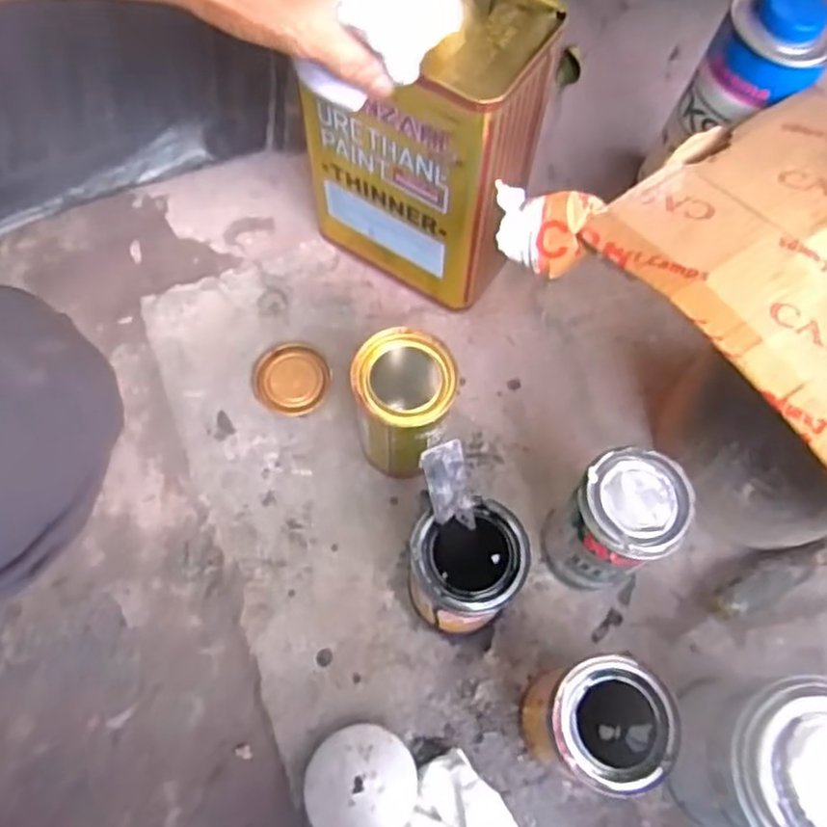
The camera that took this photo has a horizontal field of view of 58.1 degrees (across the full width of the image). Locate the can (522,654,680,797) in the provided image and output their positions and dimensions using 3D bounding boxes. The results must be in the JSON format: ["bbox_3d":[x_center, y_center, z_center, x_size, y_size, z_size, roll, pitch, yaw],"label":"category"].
[{"bbox_3d":[0.118,0.202,0.488,0.080,0.130,0.074,-8,70,-2],"label":"can"}]

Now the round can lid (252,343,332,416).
[{"bbox_3d":[-0.104,-0.029,0.637,0.065,0.004,0.064,1,69,-2],"label":"round can lid"}]

